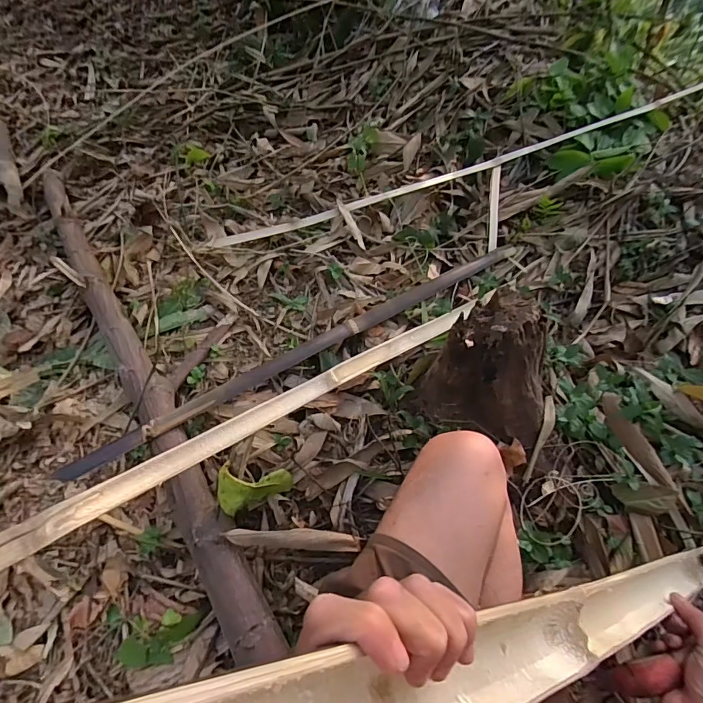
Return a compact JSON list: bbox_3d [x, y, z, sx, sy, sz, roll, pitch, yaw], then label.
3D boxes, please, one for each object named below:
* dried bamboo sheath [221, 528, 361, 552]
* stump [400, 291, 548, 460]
[{"bbox_3d":[-0.082,0.269,0.639,0.186,0.043,0.027,0,59,4],"label":"dried bamboo sheath"},{"bbox_3d":[0.204,0.030,0.692,0.205,0.218,0.150,17,62,14],"label":"stump"}]

